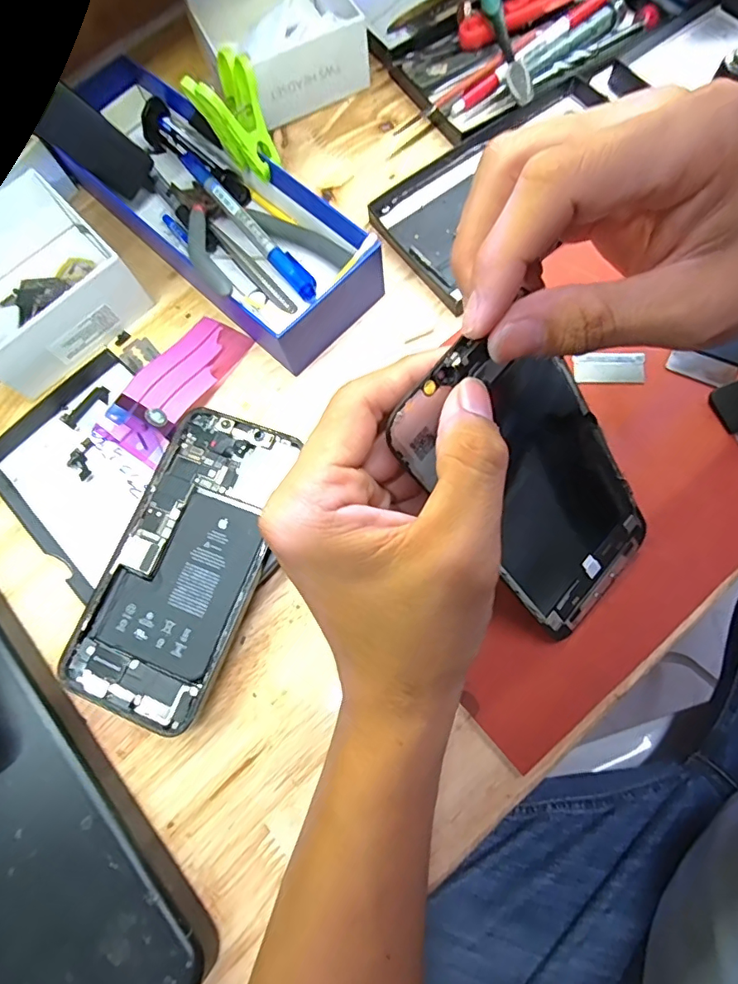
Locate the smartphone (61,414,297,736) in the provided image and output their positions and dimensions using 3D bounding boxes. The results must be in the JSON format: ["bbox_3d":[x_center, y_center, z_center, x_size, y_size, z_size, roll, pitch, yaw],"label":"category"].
[{"bbox_3d":[-0.095,0.034,0.265,0.076,0.004,0.159,18,76,11],"label":"smartphone"}]

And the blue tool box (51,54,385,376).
[{"bbox_3d":[-0.102,-0.188,0.331,0.253,0.045,0.097,41,78,12],"label":"blue tool box"}]

